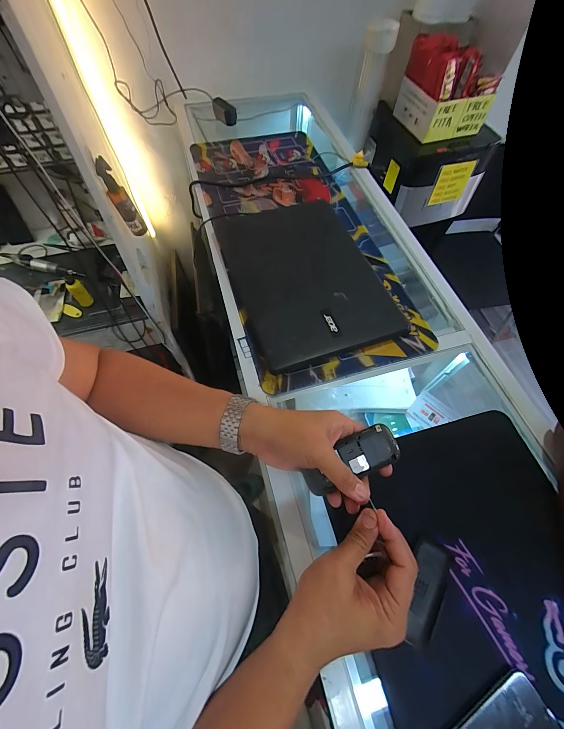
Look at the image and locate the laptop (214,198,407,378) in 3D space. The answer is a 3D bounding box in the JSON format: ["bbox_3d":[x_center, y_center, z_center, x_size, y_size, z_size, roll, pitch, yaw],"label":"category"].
[{"bbox_3d":[0.040,-0.166,0.552,0.247,0.033,0.343,-17,64,-9],"label":"laptop"}]

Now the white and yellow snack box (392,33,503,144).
[{"bbox_3d":[0.465,-0.758,0.865,0.206,0.199,0.160,-16,63,-9],"label":"white and yellow snack box"}]

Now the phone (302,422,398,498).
[{"bbox_3d":[0.074,0.106,0.335,0.107,0.019,0.041,-32,65,6],"label":"phone"}]

